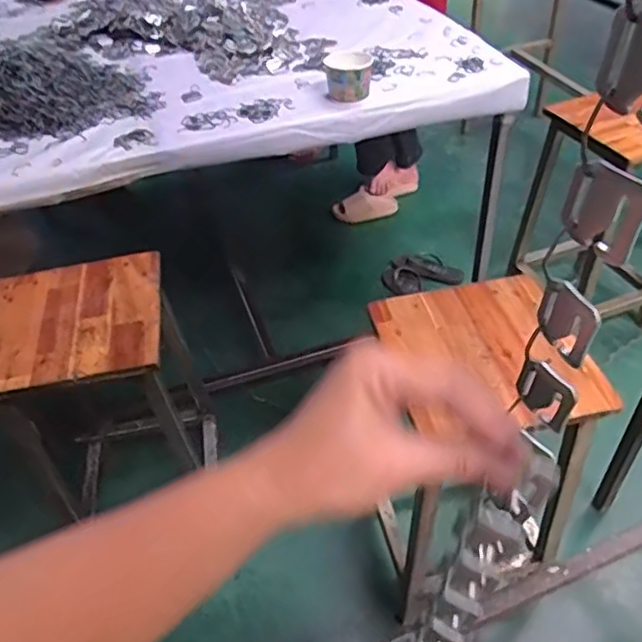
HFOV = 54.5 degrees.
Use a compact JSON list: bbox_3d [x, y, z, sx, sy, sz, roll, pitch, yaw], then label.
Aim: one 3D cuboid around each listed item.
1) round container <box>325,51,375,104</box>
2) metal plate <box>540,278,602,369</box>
[{"bbox_3d":[0.056,-0.480,1.239,0.090,0.083,0.088,-3,44,3],"label":"round container"},{"bbox_3d":[0.115,0.001,0.291,0.006,0.038,0.031,-21,46,-15],"label":"metal plate"}]

